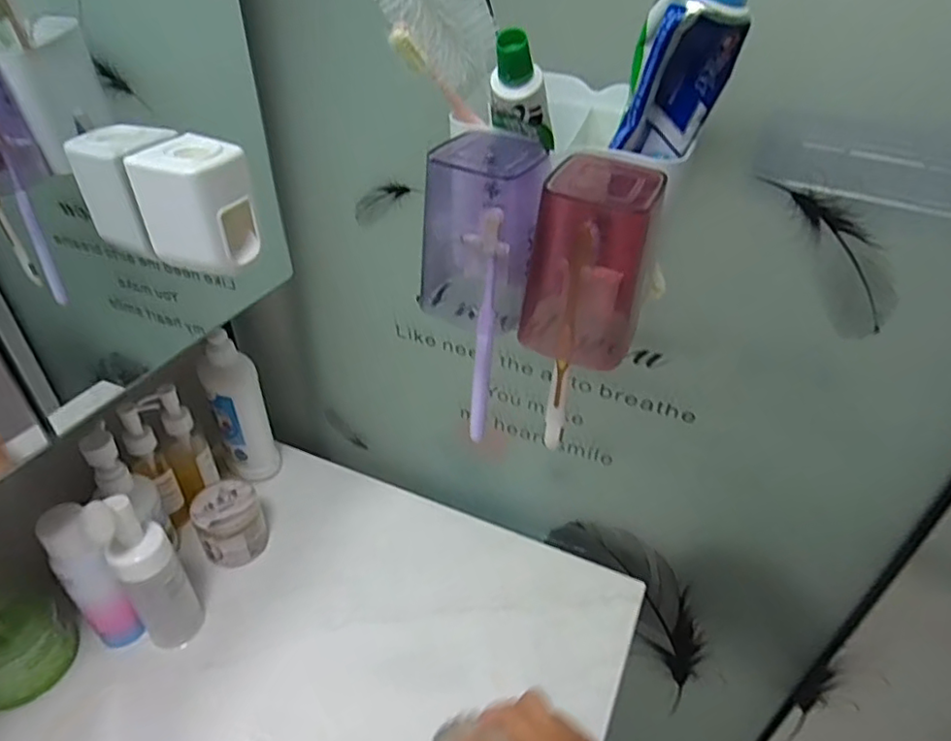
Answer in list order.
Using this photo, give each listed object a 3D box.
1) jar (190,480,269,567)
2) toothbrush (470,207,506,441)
[{"bbox_3d":[-0.256,0.164,0.640,0.064,0.072,0.059,1,37,-1],"label":"jar"},{"bbox_3d":[0.006,-0.024,0.425,0.016,0.182,0.012,1,37,-1],"label":"toothbrush"}]

